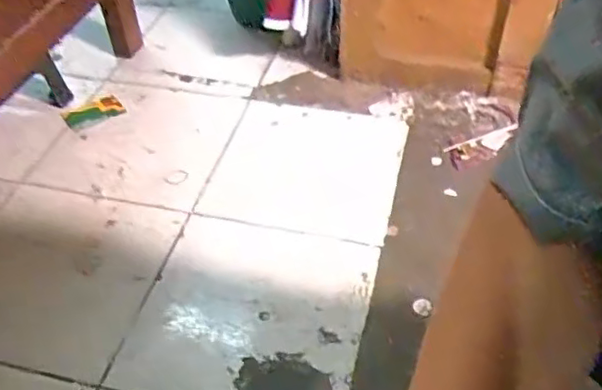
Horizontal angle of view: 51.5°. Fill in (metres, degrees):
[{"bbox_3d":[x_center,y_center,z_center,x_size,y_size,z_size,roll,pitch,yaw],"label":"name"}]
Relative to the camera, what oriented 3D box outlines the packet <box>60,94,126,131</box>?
[{"bbox_3d":[-0.372,-0.150,1.116,0.103,0.007,0.065,-28,54,-24],"label":"packet"}]

